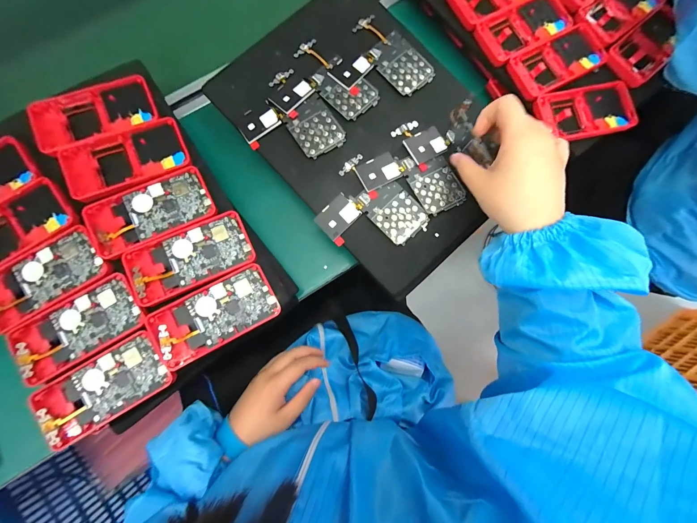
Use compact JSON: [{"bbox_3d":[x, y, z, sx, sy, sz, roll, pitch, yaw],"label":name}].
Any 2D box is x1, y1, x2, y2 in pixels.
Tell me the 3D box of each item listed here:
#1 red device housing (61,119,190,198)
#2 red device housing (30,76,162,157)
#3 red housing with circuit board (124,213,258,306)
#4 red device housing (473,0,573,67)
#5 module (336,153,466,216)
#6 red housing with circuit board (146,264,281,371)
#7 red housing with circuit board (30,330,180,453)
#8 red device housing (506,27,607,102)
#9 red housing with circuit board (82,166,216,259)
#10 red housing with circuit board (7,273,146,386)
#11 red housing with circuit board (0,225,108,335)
[{"bbox_3d":[-0.241,-0.113,0.319,0.118,0.014,0.065,-25,84,-2],"label":"red device housing"},{"bbox_3d":[-0.276,-0.161,0.324,0.120,0.021,0.064,-28,84,-3],"label":"red device housing"},{"bbox_3d":[-0.163,-0.004,0.308,0.119,0.016,0.062,-26,84,-2],"label":"red housing with circuit board"},{"bbox_3d":[0.229,-0.305,0.389,0.126,0.016,0.061,-31,84,-3],"label":"red device housing"},{"bbox_3d":[0.064,-0.095,0.346,0.141,0.004,0.063,9,84,1],"label":"module"},{"bbox_3d":[-0.135,0.055,0.302,0.119,0.015,0.059,-30,84,-3],"label":"red housing with circuit board"},{"bbox_3d":[-0.234,0.122,0.286,0.117,0.012,0.060,-32,84,-3],"label":"red housing with circuit board"},{"bbox_3d":[0.267,-0.255,0.384,0.124,0.018,0.063,-30,78,-7],"label":"red device housing"},{"bbox_3d":[-0.209,-0.051,0.314,0.121,0.020,0.061,-28,84,-3],"label":"red housing with circuit board"},{"bbox_3d":[-0.263,0.062,0.291,0.116,0.012,0.060,-30,84,-3],"label":"red housing with circuit board"},{"bbox_3d":[-0.304,0.015,0.294,0.116,0.011,0.055,-33,84,-3],"label":"red housing with circuit board"}]

